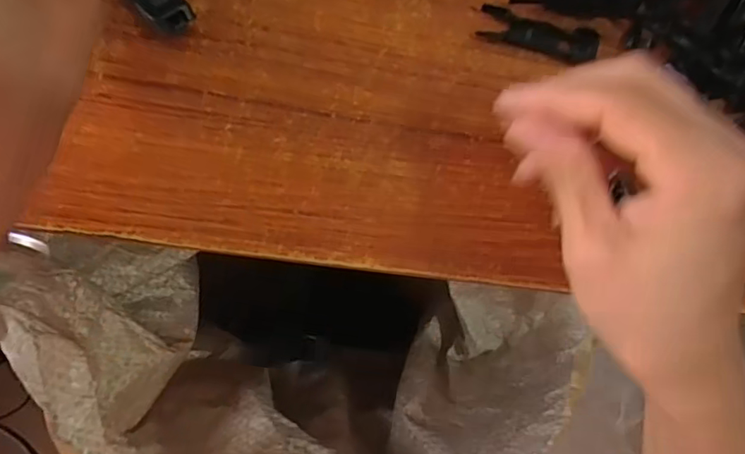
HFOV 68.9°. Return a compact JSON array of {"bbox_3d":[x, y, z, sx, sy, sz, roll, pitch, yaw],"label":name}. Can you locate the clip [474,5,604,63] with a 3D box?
[{"bbox_3d":[0.076,-0.087,0.246,0.056,0.005,0.014,10,91,-9],"label":"clip"}]

